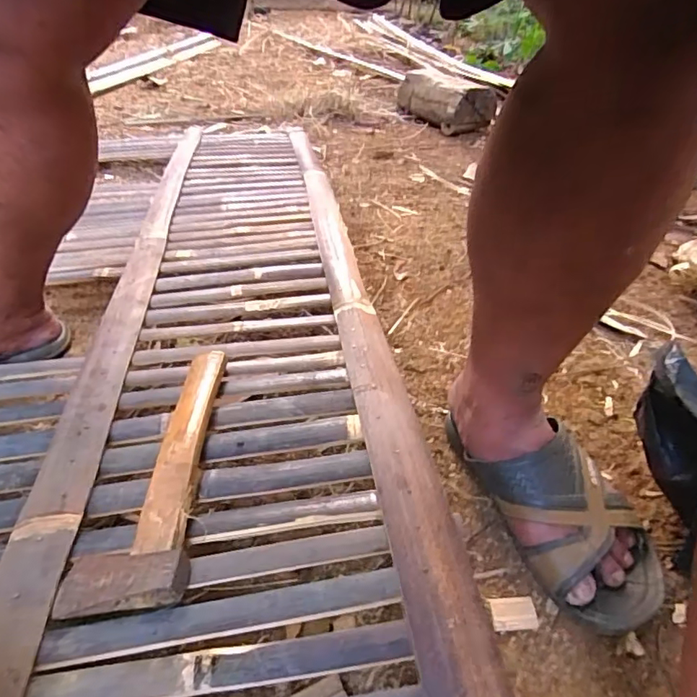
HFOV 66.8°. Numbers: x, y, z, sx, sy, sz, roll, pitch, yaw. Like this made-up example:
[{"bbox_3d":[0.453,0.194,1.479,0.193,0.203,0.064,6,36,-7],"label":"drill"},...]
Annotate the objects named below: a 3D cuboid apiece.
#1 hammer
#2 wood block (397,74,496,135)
[{"bbox_3d":[-0.168,0.093,0.459,0.091,0.023,0.268,-7,38,-2],"label":"hammer"},{"bbox_3d":[0.277,-0.706,1.517,0.156,0.119,0.289,-19,43,-25],"label":"wood block"}]

